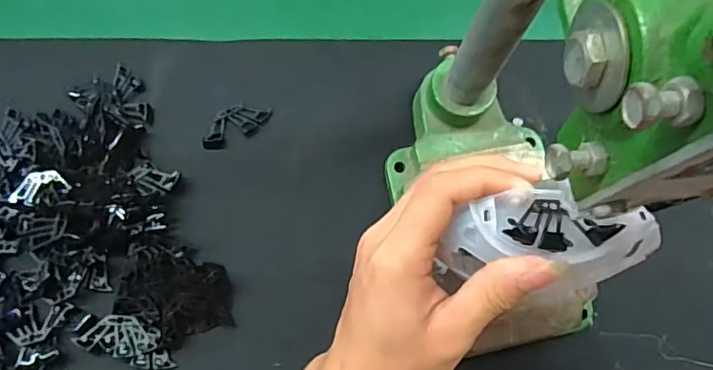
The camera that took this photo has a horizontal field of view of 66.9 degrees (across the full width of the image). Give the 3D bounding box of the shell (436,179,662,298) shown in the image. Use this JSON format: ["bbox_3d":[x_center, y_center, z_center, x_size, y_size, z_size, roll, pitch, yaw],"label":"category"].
[{"bbox_3d":[0.093,0.023,0.251,0.100,0.033,0.041,3,73,-3],"label":"shell"}]

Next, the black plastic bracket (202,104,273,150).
[{"bbox_3d":[-0.089,-0.046,0.394,0.054,0.008,0.025,-28,78,-10],"label":"black plastic bracket"}]

